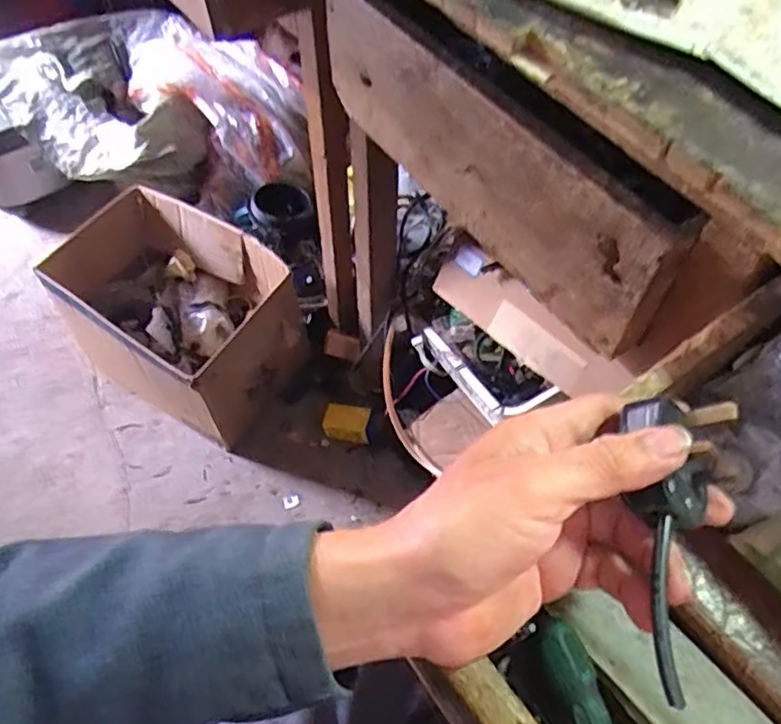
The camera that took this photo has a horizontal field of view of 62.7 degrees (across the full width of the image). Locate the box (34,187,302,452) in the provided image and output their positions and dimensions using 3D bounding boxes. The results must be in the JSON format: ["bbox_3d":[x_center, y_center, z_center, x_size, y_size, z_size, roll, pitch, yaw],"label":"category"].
[{"bbox_3d":[-0.376,-0.089,1.141,0.411,0.243,0.276,36,64,19],"label":"box"}]

